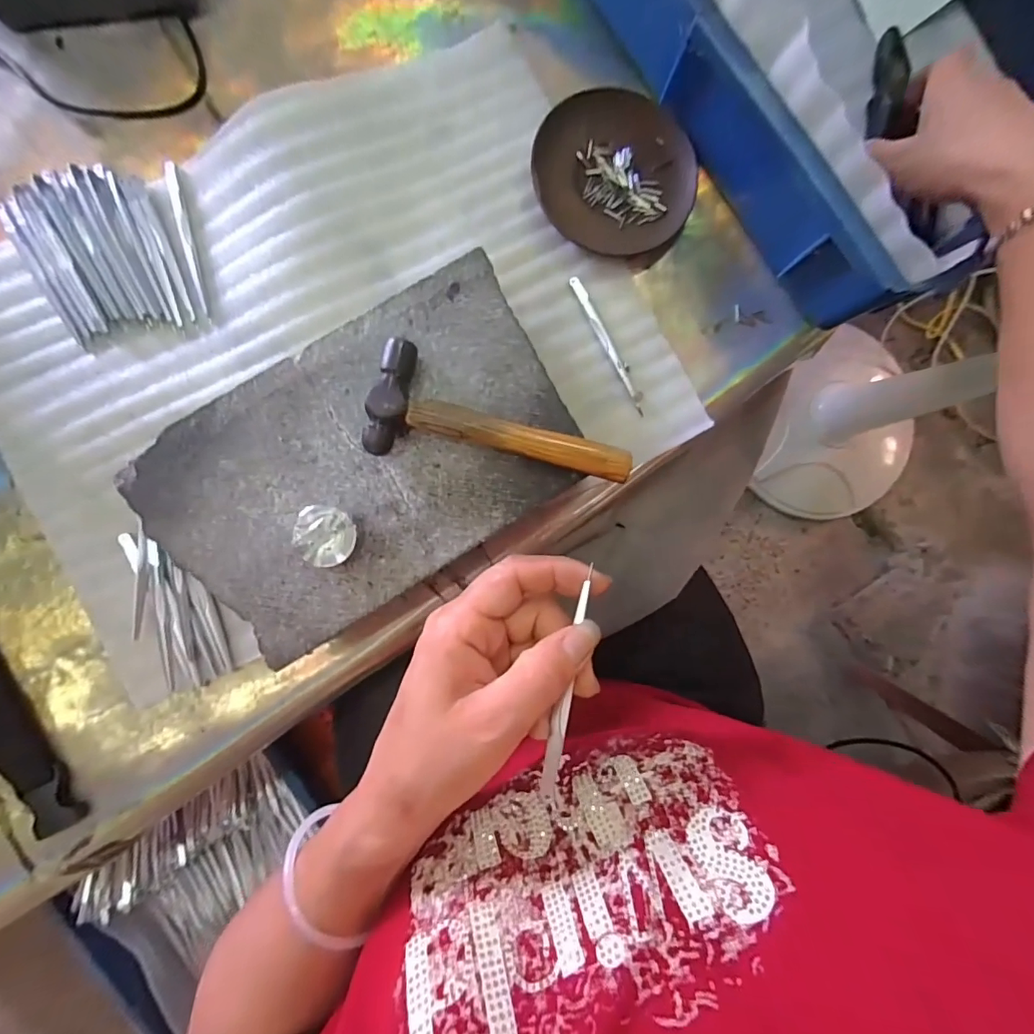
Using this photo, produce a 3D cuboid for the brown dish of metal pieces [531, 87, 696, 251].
[{"bbox_3d":[0.069,-0.246,0.346,0.113,0.017,0.107,0,90,-4],"label":"brown dish of metal pieces"}]

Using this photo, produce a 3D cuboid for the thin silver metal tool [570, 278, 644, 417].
[{"bbox_3d":[0.067,-0.124,0.352,0.009,0.004,0.108,-29,92,-4],"label":"thin silver metal tool"}]

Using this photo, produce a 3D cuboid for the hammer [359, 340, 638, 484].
[{"bbox_3d":[-0.007,-0.060,0.281,0.151,0.022,0.061,6,89,-4],"label":"hammer"}]

